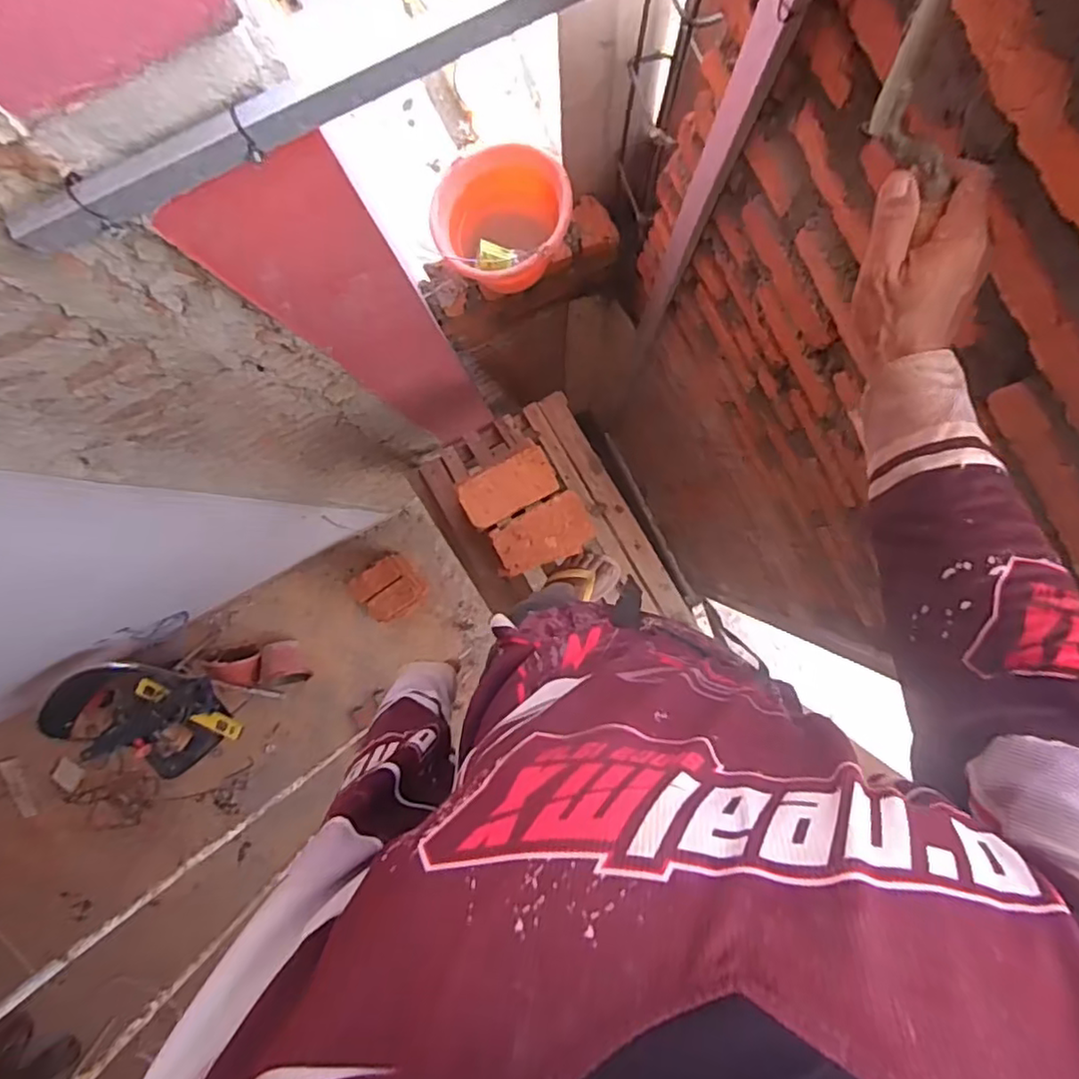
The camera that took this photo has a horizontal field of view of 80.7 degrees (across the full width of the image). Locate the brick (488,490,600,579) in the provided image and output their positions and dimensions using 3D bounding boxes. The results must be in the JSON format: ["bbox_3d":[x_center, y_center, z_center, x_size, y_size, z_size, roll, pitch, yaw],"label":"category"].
[{"bbox_3d":[0.011,-0.006,1.405,0.218,0.090,0.135,-23,90,3],"label":"brick"}]

